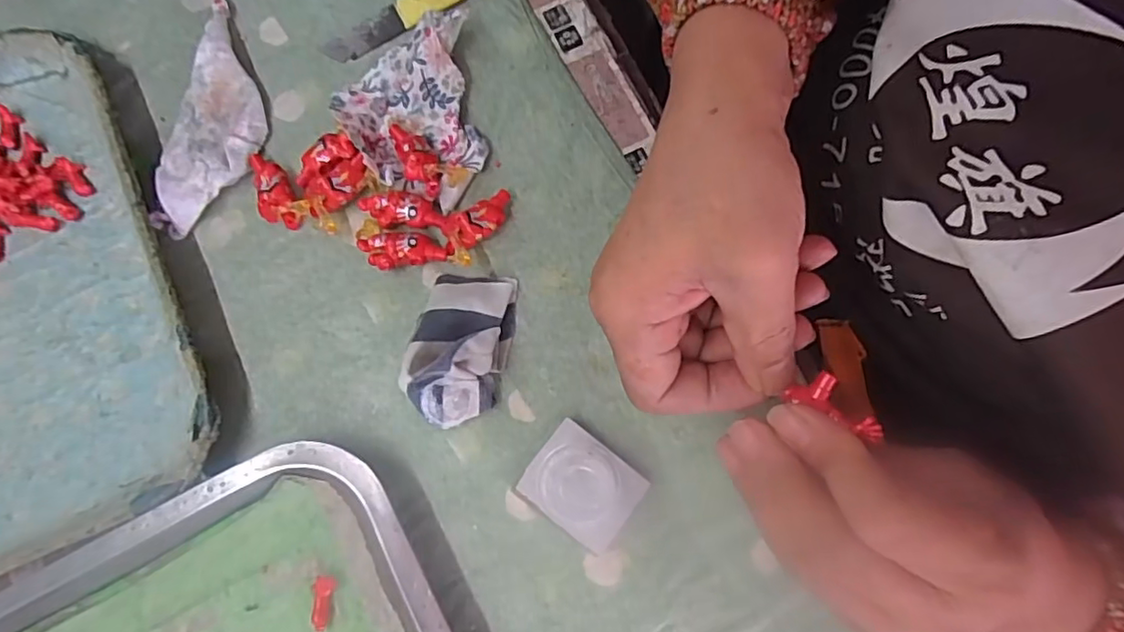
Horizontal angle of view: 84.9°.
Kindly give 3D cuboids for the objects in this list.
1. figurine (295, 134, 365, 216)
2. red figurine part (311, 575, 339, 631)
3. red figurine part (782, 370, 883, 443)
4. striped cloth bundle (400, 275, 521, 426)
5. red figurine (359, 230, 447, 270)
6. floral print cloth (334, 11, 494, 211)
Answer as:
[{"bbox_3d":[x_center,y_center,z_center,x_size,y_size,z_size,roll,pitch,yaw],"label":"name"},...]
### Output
[{"bbox_3d":[-0.119,-0.074,0.317,0.034,0.014,0.033,0,78,-1],"label":"figurine"},{"bbox_3d":[-0.109,0.130,0.278,0.010,0.007,0.022,8,78,1],"label":"red figurine part"},{"bbox_3d":[0.104,0.033,0.232,0.016,0.008,0.035,-47,55,-10],"label":"red figurine part"},{"bbox_3d":[-0.048,0.014,0.294,0.042,0.026,0.075,13,78,2],"label":"striped cloth bundle"},{"bbox_3d":[-0.080,-0.033,0.310,0.040,0.014,0.018,-9,78,-3],"label":"red figurine"},{"bbox_3d":[-0.067,-0.109,0.321,0.089,0.018,0.085,-43,82,-9],"label":"floral print cloth"}]

